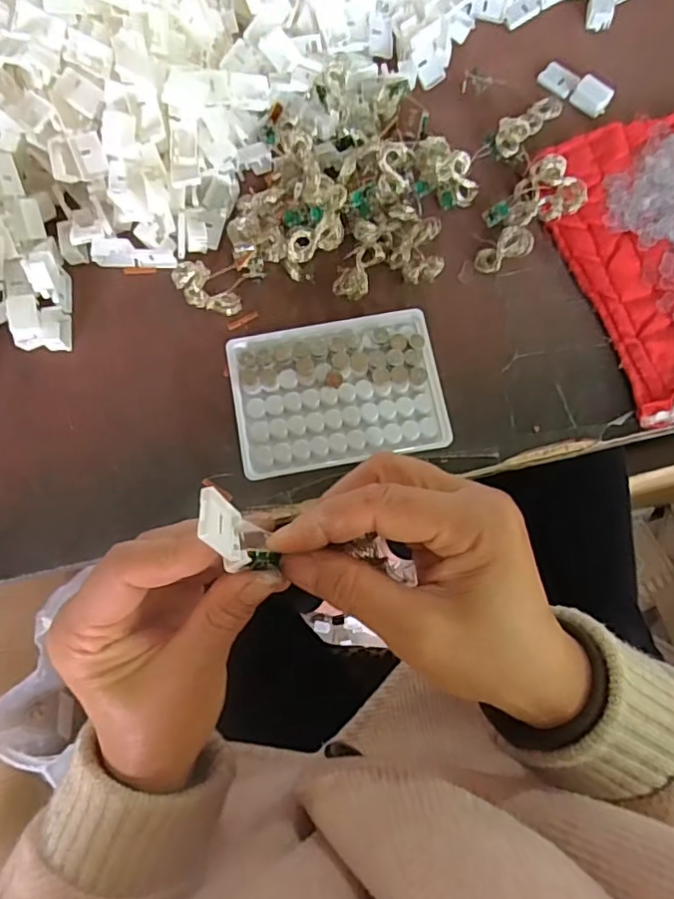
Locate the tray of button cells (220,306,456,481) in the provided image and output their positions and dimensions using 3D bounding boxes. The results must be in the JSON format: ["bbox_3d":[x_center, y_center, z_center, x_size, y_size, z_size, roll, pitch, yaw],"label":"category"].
[{"bbox_3d":[0.000,-0.037,0.380,0.129,0.013,0.094,-10,76,-3],"label":"tray of button cells"}]

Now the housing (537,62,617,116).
[{"bbox_3d":[0.180,-0.274,0.446,0.055,0.012,0.023,38,78,9],"label":"housing"}]

